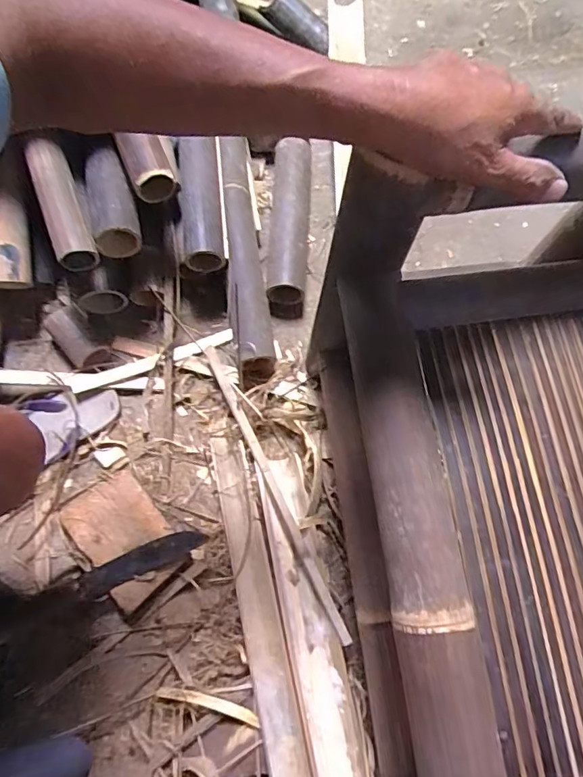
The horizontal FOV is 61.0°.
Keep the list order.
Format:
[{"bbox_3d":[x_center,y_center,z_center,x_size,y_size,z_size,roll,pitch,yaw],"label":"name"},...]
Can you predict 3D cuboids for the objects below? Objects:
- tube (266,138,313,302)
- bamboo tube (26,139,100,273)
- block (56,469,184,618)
[{"bbox_3d":[-0.003,-0.300,0.856,0.066,0.076,0.318,4,73,-1],"label":"tube"},{"bbox_3d":[-0.312,-0.249,0.667,0.049,0.062,0.188,-21,75,-9],"label":"bamboo tube"},{"bbox_3d":[-0.238,0.210,0.712,0.111,0.045,0.177,-38,78,-13],"label":"block"}]

